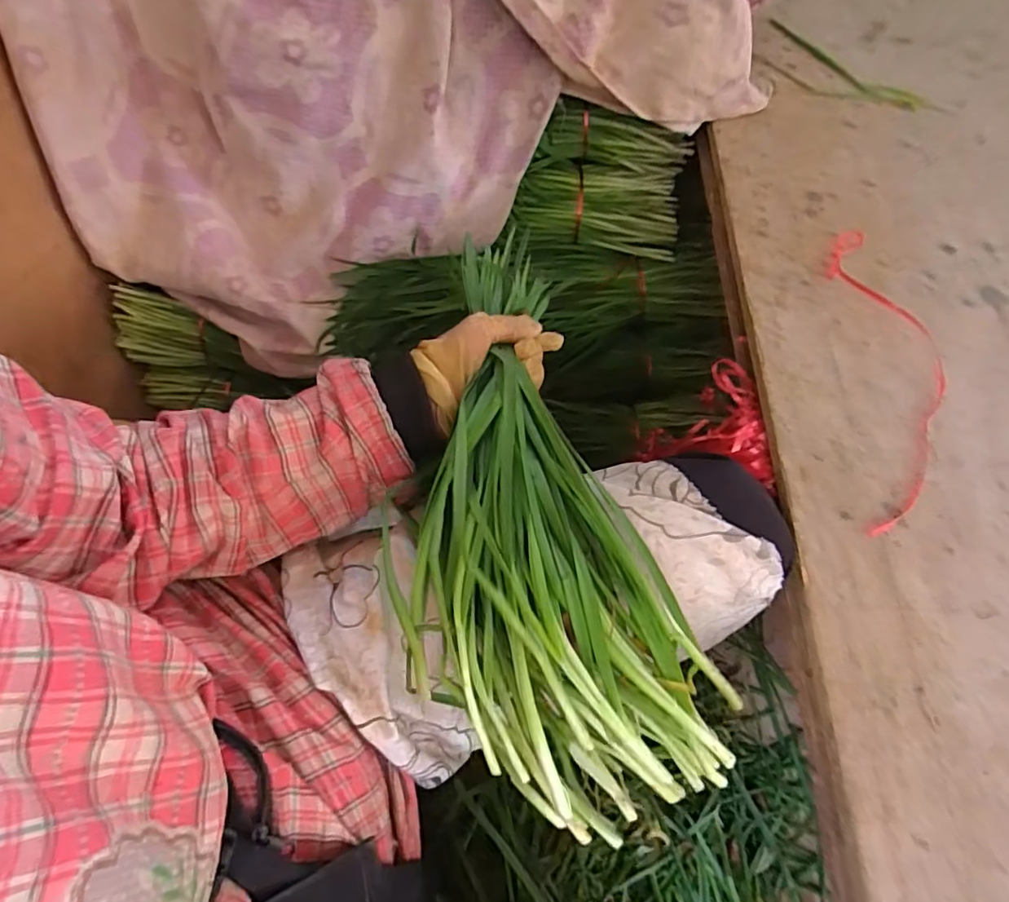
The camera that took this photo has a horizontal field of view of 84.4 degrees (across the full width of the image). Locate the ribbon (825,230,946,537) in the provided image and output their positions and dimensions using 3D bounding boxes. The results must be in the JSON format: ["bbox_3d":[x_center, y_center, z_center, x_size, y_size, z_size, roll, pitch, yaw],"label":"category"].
[{"bbox_3d":[0.288,-0.065,0.413,0.072,0.004,0.272,7,63,3],"label":"ribbon"}]

